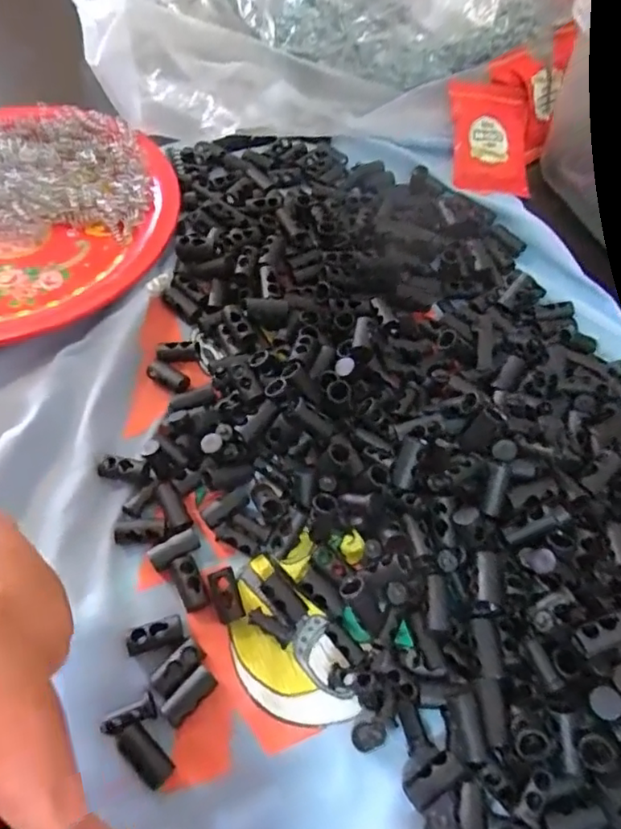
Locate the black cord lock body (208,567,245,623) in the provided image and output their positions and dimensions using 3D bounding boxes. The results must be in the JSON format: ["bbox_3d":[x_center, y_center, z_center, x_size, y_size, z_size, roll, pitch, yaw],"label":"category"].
[{"bbox_3d":[-0.029,0.063,0.200,0.009,0.004,0.018,-12,85,-21],"label":"black cord lock body"}]

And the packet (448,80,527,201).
[{"bbox_3d":[0.101,-0.151,0.319,0.045,0.011,0.064,1,84,-11],"label":"packet"}]

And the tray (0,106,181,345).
[{"bbox_3d":[-0.150,-0.094,0.279,0.156,0.019,0.158,34,64,16],"label":"tray"}]

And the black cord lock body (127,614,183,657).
[{"bbox_3d":[-0.052,0.073,0.193,0.018,0.006,0.008,-16,62,-12],"label":"black cord lock body"}]

